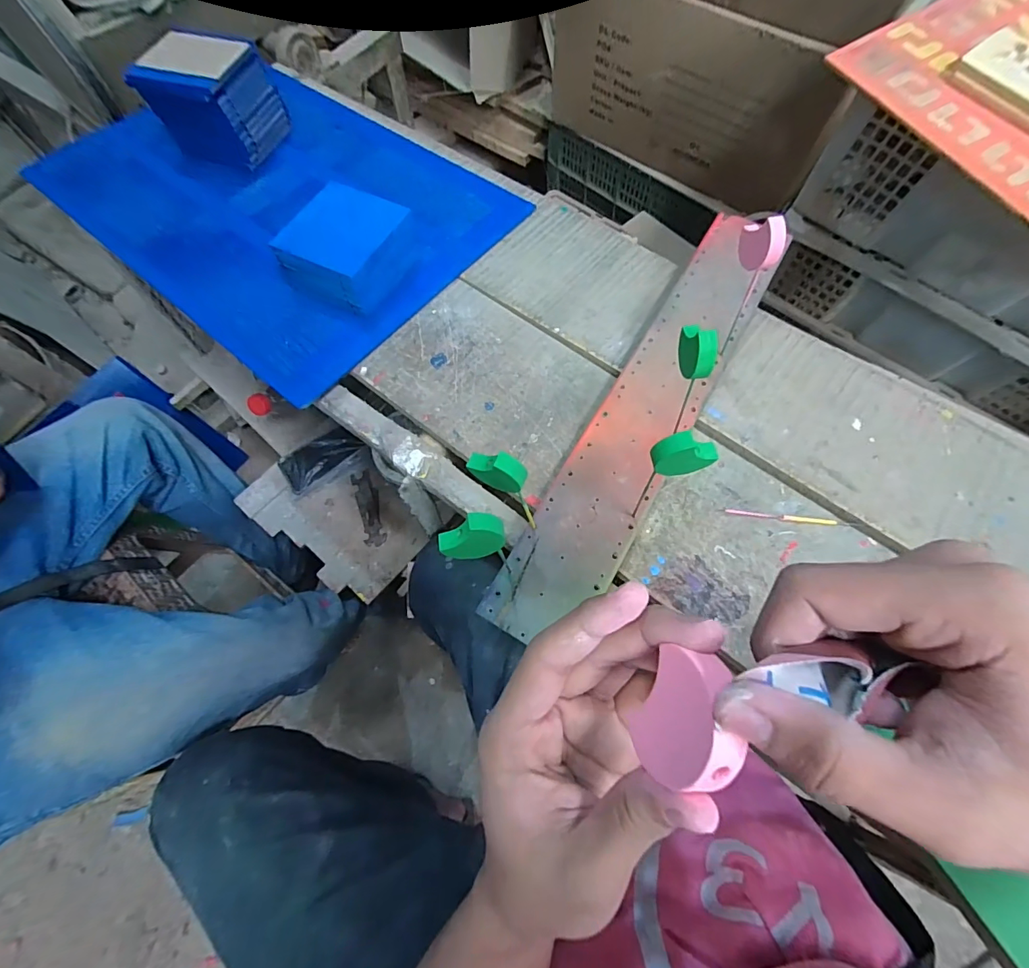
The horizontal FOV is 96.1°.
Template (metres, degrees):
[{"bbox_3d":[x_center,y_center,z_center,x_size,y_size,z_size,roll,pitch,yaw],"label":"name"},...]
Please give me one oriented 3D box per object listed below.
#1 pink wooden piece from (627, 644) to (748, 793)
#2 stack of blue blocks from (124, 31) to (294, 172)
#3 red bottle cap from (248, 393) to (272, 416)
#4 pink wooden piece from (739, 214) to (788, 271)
[{"bbox_3d":[0.055,0.073,0.142,0.013,0.032,0.036,13,107,-24],"label":"pink wooden piece"},{"bbox_3d":[-0.401,-0.518,0.622,0.120,0.104,0.121,18,70,7],"label":"stack of blue blocks"},{"bbox_3d":[-0.378,-0.118,0.685,0.030,0.015,0.031,-10,108,-32],"label":"red bottle cap"},{"bbox_3d":[0.198,-0.195,0.371,0.012,0.040,0.044,-10,70,-4],"label":"pink wooden piece"}]

